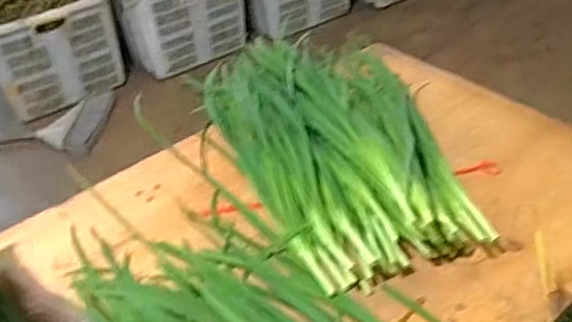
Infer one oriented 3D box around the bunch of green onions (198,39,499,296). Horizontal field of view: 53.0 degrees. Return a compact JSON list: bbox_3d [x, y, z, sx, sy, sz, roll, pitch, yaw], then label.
[{"bbox_3d":[0.053,-0.040,0.682,0.252,0.072,0.418,-14,37,-9],"label":"bunch of green onions"}]

